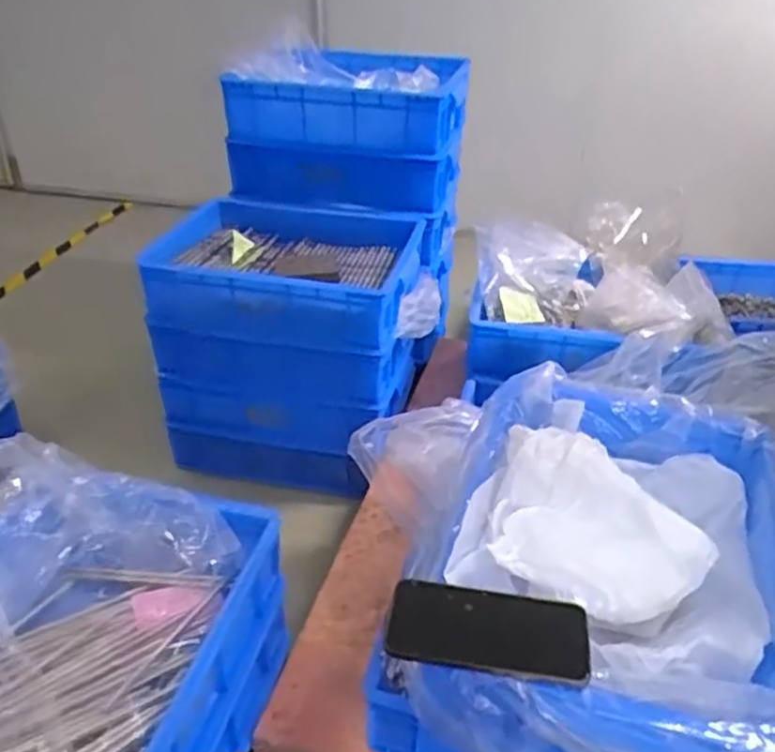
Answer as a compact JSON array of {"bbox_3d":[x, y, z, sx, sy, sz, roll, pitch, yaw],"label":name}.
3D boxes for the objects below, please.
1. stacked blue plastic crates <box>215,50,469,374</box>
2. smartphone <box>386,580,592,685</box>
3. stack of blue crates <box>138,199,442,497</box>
[{"bbox_3d":[-0.067,-0.434,1.248,0.386,0.218,0.261,6,34,6],"label":"stacked blue plastic crates"},{"bbox_3d":[0.082,0.207,0.585,0.159,0.015,0.077,5,34,5],"label":"smartphone"},{"bbox_3d":[-0.158,-0.051,1.247,0.413,0.400,0.261,11,34,13],"label":"stack of blue crates"}]

